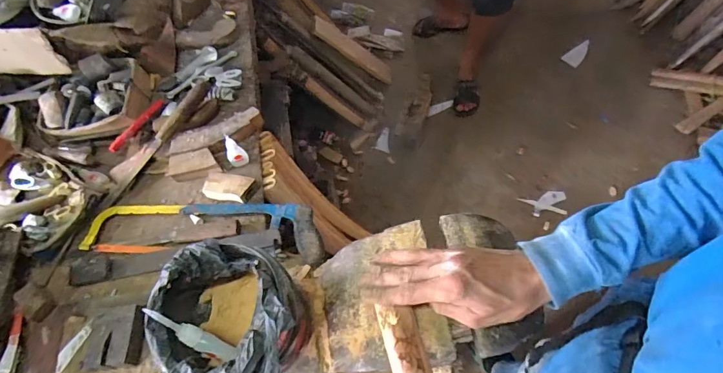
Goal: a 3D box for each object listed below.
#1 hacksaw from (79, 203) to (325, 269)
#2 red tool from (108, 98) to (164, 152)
[{"bbox_3d":[-0.279,0.074,0.733,0.433,0.034,0.115,1,60,6],"label":"hacksaw"},{"bbox_3d":[-0.456,-0.127,0.859,0.017,0.017,0.144,29,66,17],"label":"red tool"}]

